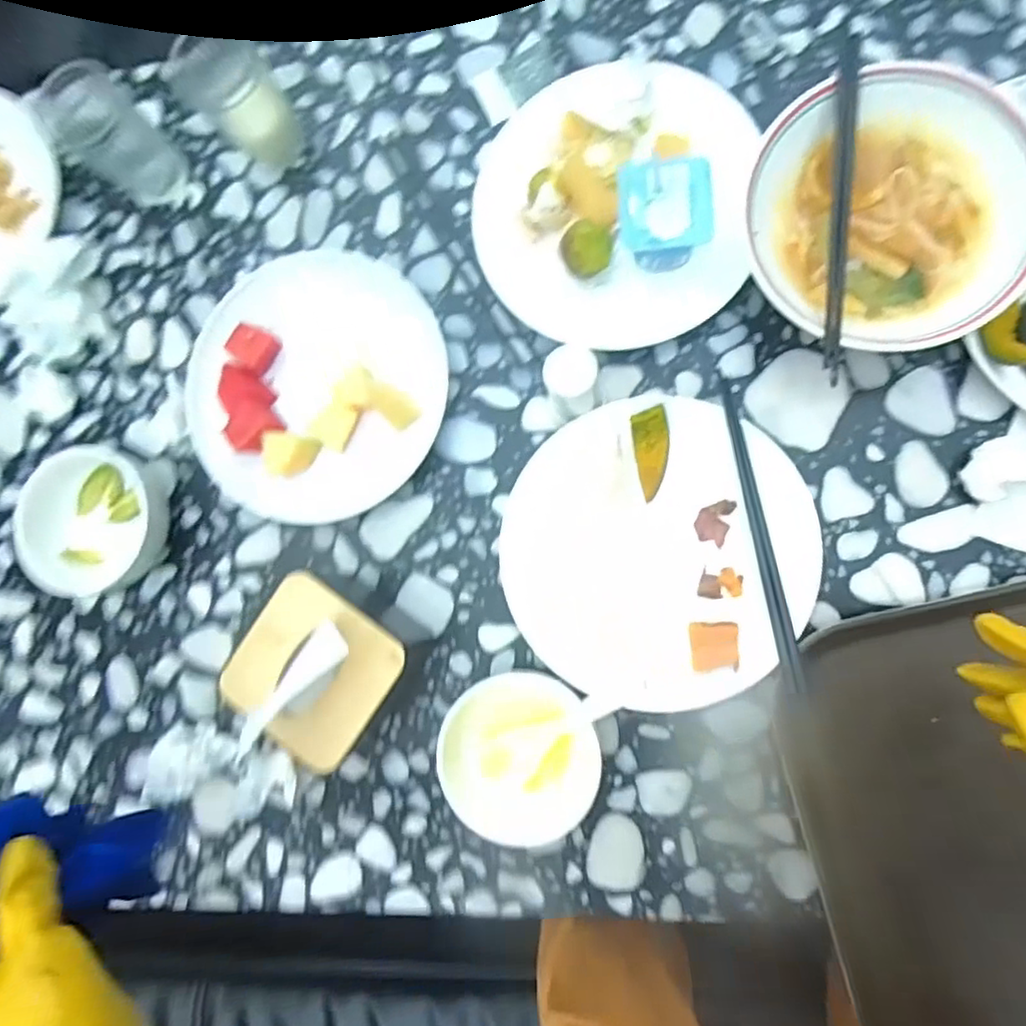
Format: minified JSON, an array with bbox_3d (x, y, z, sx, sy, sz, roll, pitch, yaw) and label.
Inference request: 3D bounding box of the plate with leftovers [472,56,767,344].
[{"bbox_3d":[0.072,-0.247,0.485,0.201,0.075,0.203,-1,86,9],"label":"plate with leftovers"}]

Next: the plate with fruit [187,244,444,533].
[{"bbox_3d":[-0.169,-0.116,0.532,0.212,0.038,0.233,-1,86,9],"label":"plate with fruit"}]

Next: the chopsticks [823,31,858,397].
[{"bbox_3d":[0.216,-0.200,0.424,0.013,0.015,0.222,4,85,10],"label":"chopsticks"}]

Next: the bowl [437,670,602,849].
[{"bbox_3d":[0.006,0.184,0.479,0.111,0.047,0.125,3,87,9],"label":"bowl"}]

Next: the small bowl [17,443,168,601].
[{"bbox_3d":[-0.356,0.005,0.547,0.124,0.052,0.108,-32,82,5],"label":"small bowl"}]

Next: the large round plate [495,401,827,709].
[{"bbox_3d":[0.106,0.027,0.482,0.219,0.032,0.219,-1,86,9],"label":"large round plate"}]

